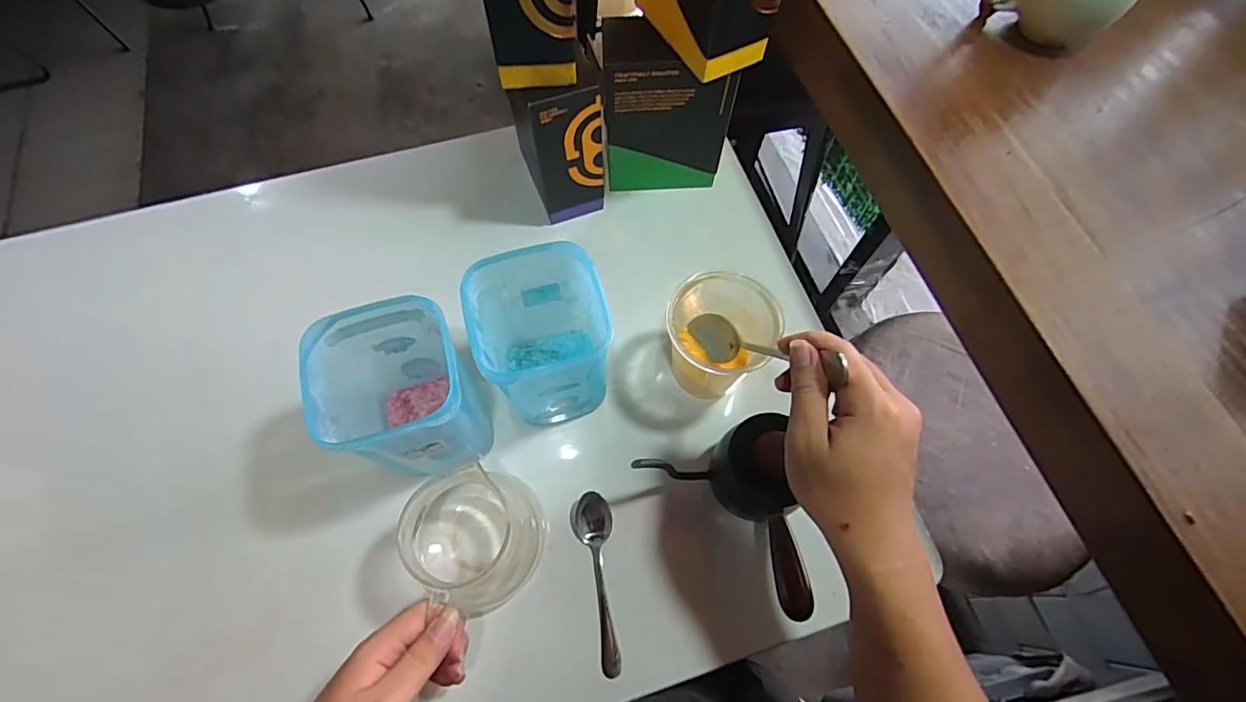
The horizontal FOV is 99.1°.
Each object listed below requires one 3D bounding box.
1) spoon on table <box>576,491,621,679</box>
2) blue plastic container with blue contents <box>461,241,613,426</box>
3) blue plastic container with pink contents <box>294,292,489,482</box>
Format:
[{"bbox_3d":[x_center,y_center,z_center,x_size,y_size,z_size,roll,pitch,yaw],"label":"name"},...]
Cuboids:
[{"bbox_3d":[-0.017,0.187,0.434,0.029,0.014,0.137,-8,68,-5],"label":"spoon on table"},{"bbox_3d":[-0.067,-0.005,0.439,0.093,0.139,0.095,-14,68,-8],"label":"blue plastic container with blue contents"},{"bbox_3d":[-0.166,0.037,0.416,0.096,0.139,0.099,-14,68,-8],"label":"blue plastic container with pink contents"}]

